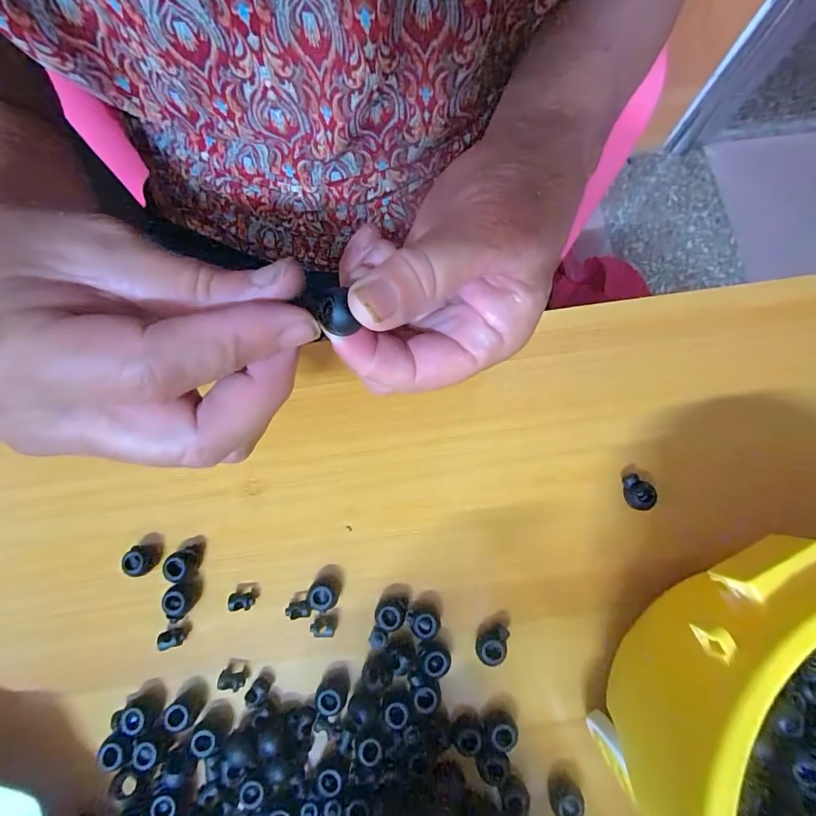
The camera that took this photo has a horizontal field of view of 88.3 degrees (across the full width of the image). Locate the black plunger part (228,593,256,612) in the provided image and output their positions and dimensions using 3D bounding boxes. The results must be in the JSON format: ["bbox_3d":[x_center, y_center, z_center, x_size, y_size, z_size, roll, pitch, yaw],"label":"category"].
[{"bbox_3d":[-0.087,0.102,0.222,0.012,0.009,0.009,-3,78,0],"label":"black plunger part"}]

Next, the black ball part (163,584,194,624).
[{"bbox_3d":[-0.118,0.101,0.219,0.015,0.014,0.018,-8,78,-1],"label":"black ball part"}]

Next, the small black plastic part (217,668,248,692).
[{"bbox_3d":[-0.089,0.138,0.213,0.012,0.009,0.008,12,79,3],"label":"small black plastic part"}]

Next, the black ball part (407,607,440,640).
[{"bbox_3d":[0.009,0.111,0.218,0.015,0.009,0.015,0,78,1],"label":"black ball part"}]

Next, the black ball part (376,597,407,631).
[{"bbox_3d":[-0.009,0.107,0.219,0.016,0.011,0.015,0,78,1],"label":"black ball part"}]

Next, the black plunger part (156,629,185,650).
[{"bbox_3d":[-0.122,0.119,0.217,0.011,0.010,0.008,-16,79,-2],"label":"black plunger part"}]

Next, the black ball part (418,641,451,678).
[{"bbox_3d":[0.014,0.127,0.215,0.014,0.009,0.017,-21,79,-3],"label":"black ball part"}]

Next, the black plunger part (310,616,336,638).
[{"bbox_3d":[-0.044,0.114,0.220,0.013,0.006,0.010,-1,78,1],"label":"black plunger part"}]

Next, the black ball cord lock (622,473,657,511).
[{"bbox_3d":[0.128,0.046,0.233,0.013,0.013,0.020,-2,78,1],"label":"black ball cord lock"}]

